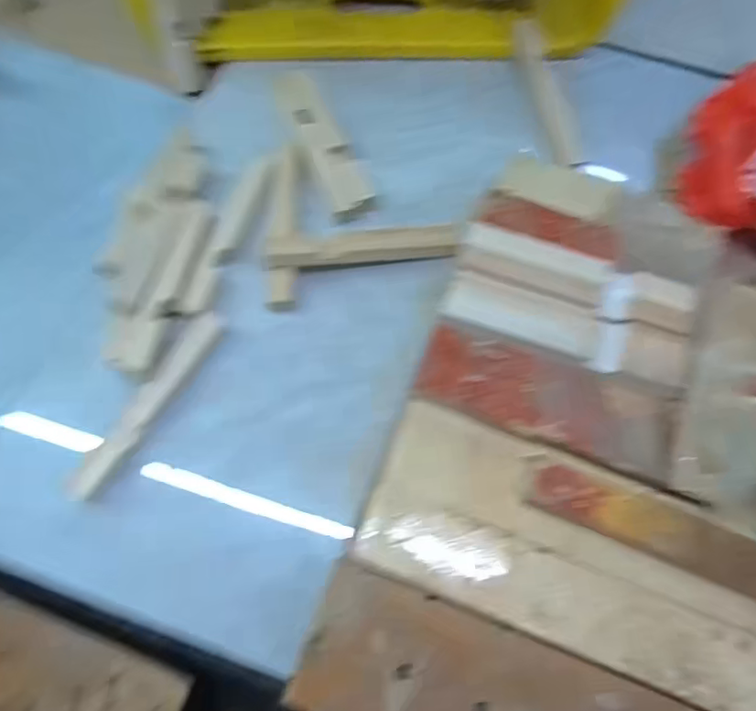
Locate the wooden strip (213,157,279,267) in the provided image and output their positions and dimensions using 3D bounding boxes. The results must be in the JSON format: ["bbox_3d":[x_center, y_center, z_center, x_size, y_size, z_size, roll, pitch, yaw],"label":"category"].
[{"bbox_3d":[-0.108,-0.118,0.459,0.020,0.005,0.104,18,69,7],"label":"wooden strip"}]

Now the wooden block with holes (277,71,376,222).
[{"bbox_3d":[-0.044,-0.178,0.488,0.041,0.022,0.136,-25,83,-10],"label":"wooden block with holes"}]

